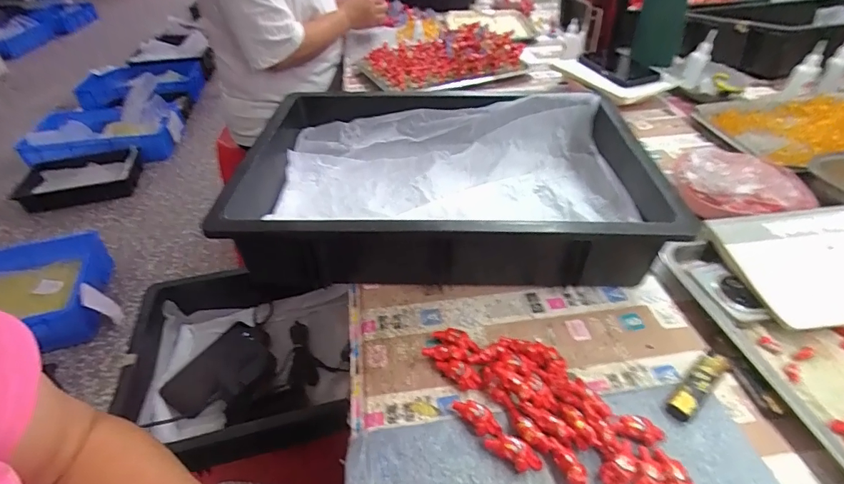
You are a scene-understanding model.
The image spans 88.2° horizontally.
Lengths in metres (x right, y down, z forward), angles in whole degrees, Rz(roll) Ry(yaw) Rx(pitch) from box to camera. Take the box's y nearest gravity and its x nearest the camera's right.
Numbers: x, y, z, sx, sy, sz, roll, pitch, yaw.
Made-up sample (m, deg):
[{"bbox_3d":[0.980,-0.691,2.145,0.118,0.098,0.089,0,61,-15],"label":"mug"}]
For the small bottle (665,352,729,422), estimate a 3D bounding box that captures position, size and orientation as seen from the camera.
[{"bbox_3d":[0.229,0.118,0.361,0.078,0.012,0.019,-30,48,-28],"label":"small bottle"}]

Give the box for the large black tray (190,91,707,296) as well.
[{"bbox_3d":[0.021,-0.077,0.530,0.449,0.097,0.322,-3,40,-1],"label":"large black tray"}]

